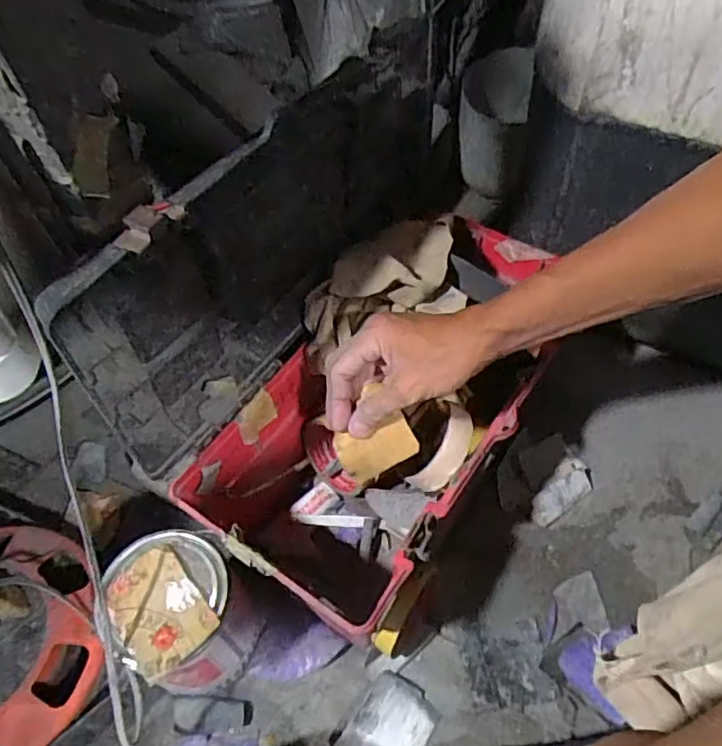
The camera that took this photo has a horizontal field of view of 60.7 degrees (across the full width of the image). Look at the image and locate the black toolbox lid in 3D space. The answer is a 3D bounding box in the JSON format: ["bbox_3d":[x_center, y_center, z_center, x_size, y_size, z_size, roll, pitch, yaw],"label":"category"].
[{"bbox_3d":[-0.065,-0.105,0.504,0.039,0.206,0.383,32,62,22],"label":"black toolbox lid"}]

